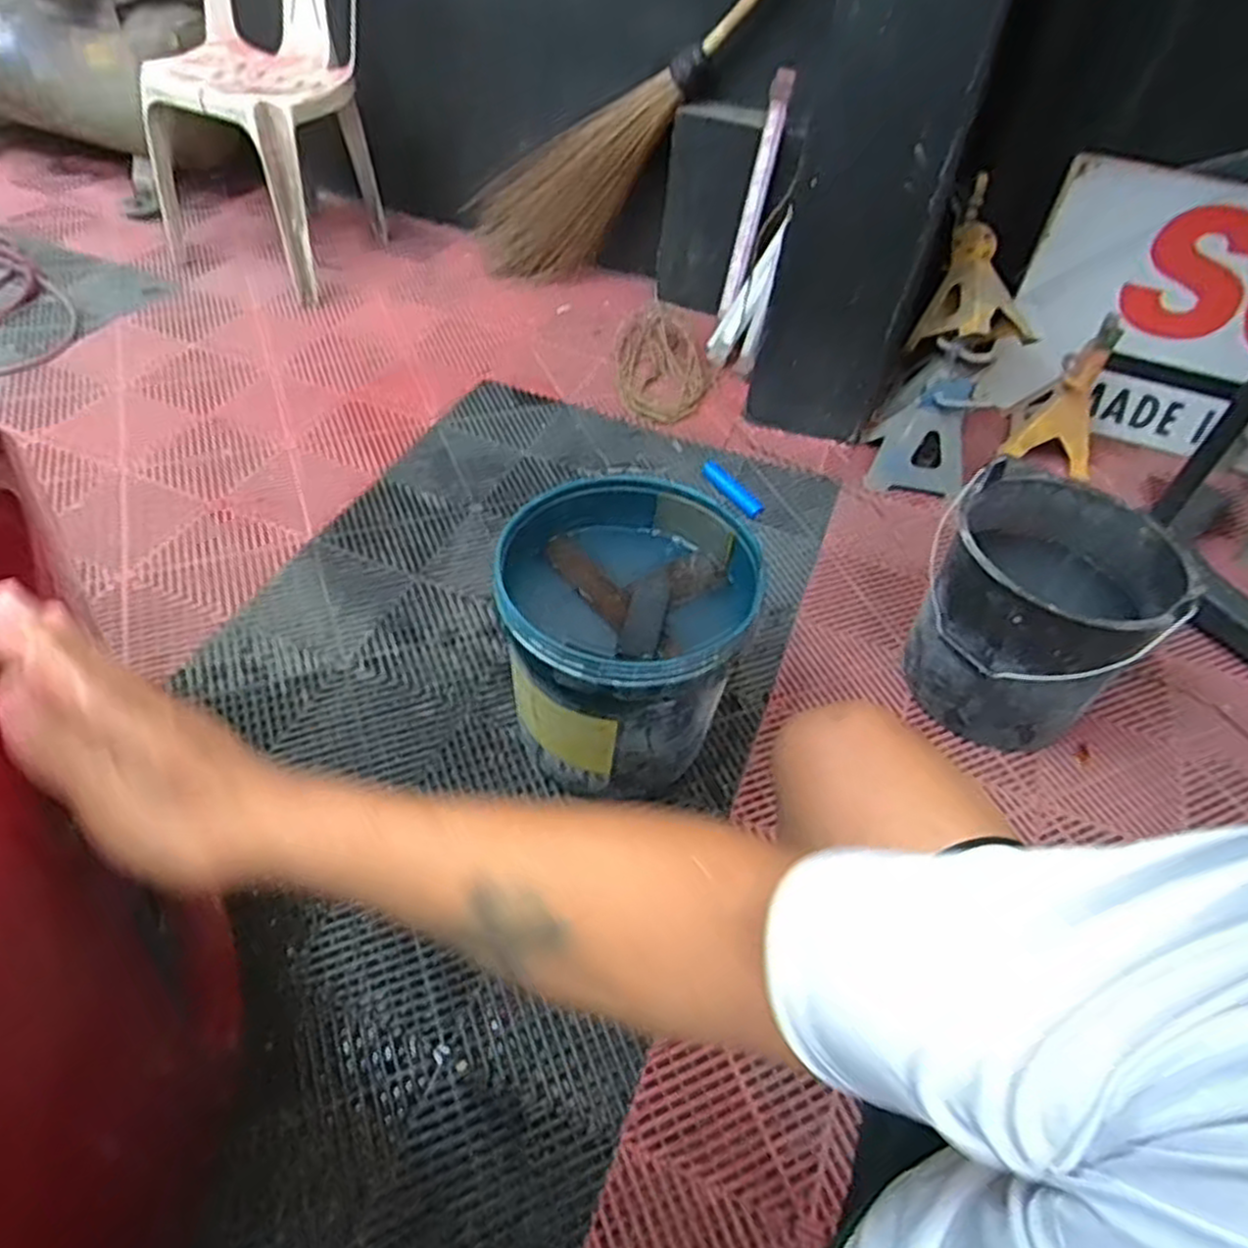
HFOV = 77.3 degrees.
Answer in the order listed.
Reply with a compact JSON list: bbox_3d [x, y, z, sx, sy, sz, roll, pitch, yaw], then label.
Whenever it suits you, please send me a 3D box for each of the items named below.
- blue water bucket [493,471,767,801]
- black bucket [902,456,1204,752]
[{"bbox_3d":[-0.012,0.025,0.979,0.278,0.275,0.304,4,47,-4],"label":"blue water bucket"},{"bbox_3d":[0.572,-0.013,1.117,0.291,0.283,0.290,4,47,-4],"label":"black bucket"}]

